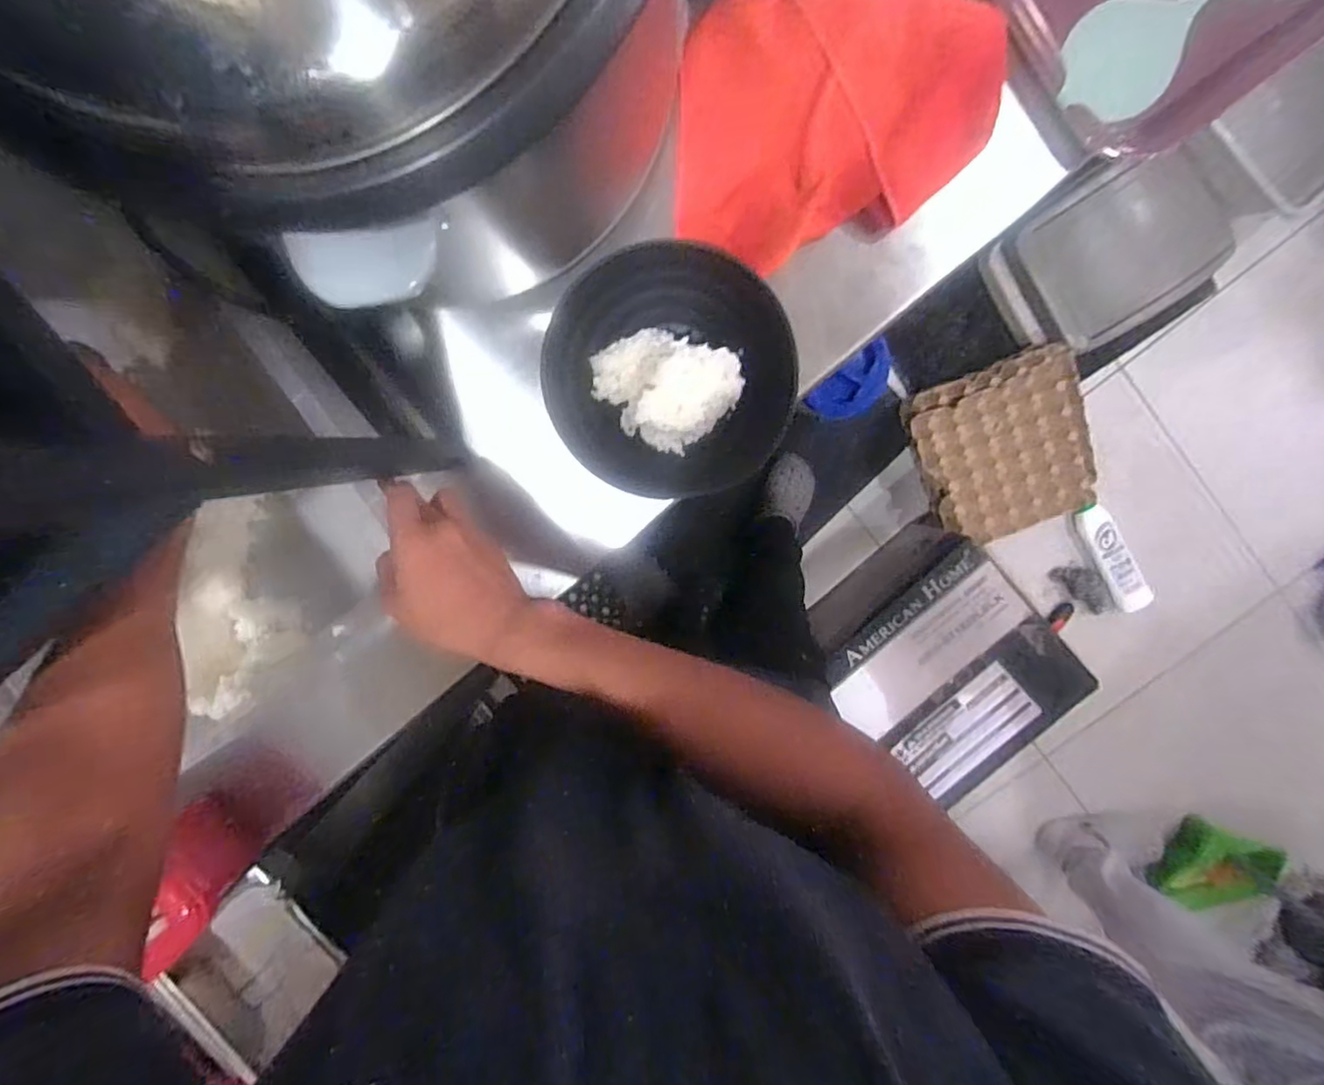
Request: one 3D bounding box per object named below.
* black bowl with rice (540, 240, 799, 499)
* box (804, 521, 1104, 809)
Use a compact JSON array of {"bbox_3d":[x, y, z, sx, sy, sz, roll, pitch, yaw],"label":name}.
[{"bbox_3d":[0.009,-0.128,0.481,0.183,0.069,0.180,0,98,1],"label":"black bowl with rice"},{"bbox_3d":[0.511,0.212,1.196,0.360,0.243,0.405,-40,96,6],"label":"box"}]

